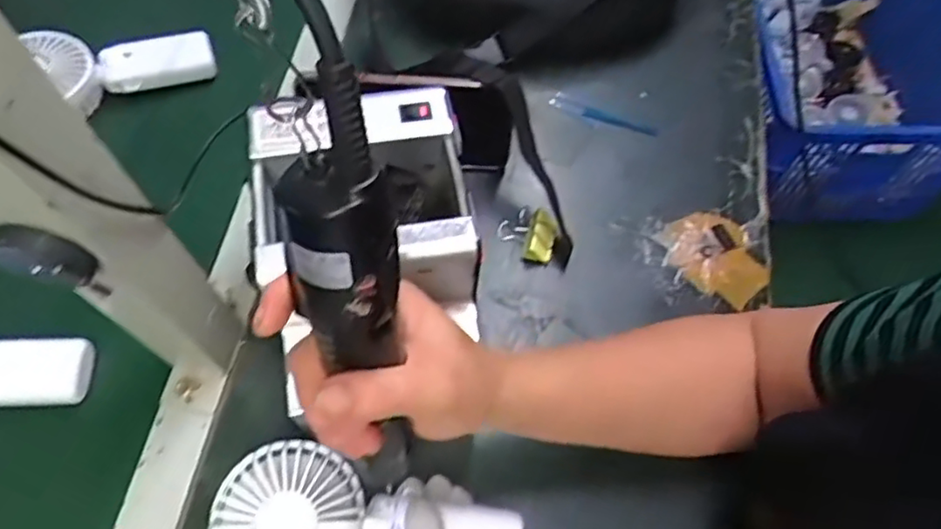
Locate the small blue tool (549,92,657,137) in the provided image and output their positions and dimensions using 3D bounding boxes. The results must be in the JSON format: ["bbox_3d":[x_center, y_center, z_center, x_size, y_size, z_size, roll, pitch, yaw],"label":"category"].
[{"bbox_3d":[0.123,-0.137,0.601,0.101,0.004,0.019,19,63,8],"label":"small blue tool"}]

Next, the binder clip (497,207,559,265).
[{"bbox_3d":[0.047,-0.027,0.531,0.047,0.030,0.038,14,62,5],"label":"binder clip"}]

